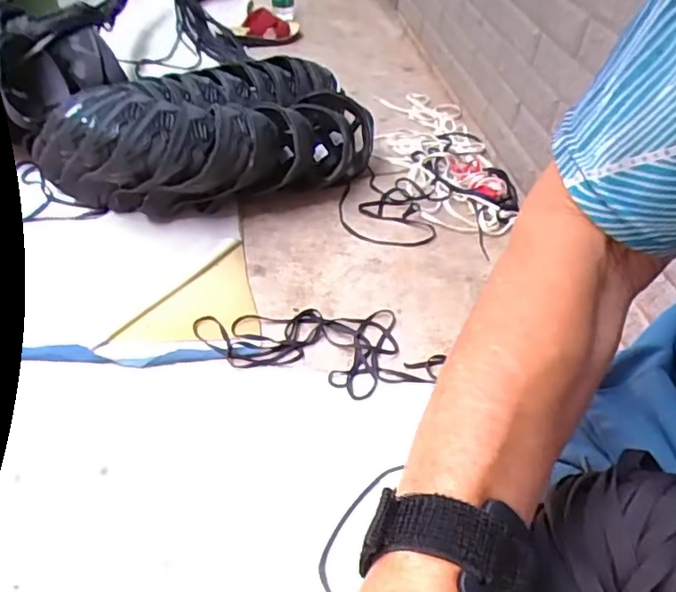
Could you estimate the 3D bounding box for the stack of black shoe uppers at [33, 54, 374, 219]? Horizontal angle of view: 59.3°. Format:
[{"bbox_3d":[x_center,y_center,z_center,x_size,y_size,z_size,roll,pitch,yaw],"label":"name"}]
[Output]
[{"bbox_3d":[-0.216,-0.295,1.086,0.569,0.184,0.330,-24,51,-28],"label":"stack of black shoe uppers"}]

